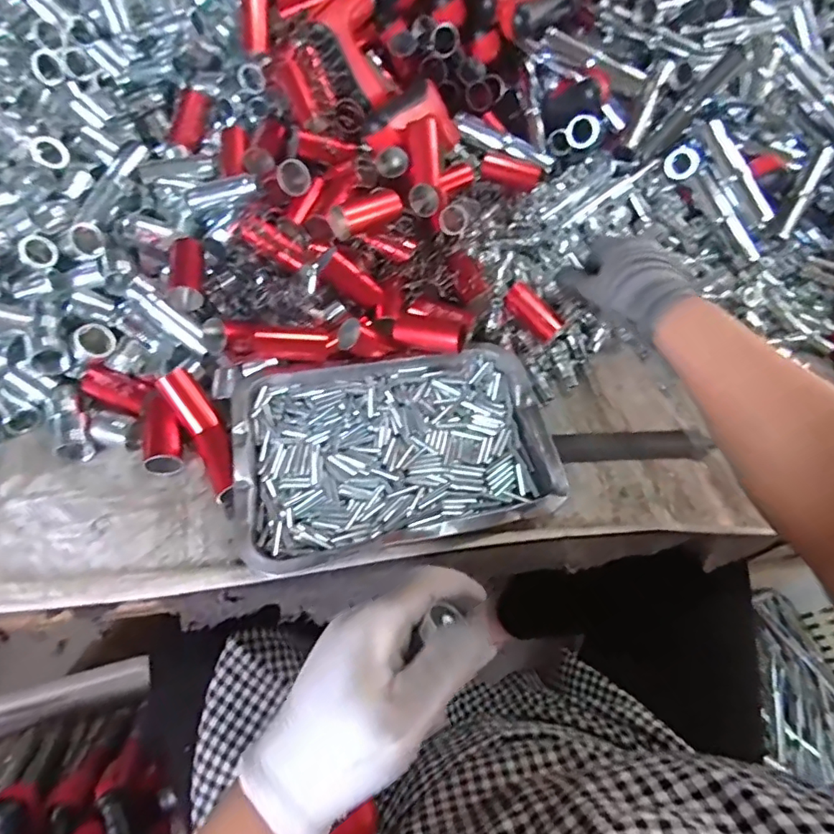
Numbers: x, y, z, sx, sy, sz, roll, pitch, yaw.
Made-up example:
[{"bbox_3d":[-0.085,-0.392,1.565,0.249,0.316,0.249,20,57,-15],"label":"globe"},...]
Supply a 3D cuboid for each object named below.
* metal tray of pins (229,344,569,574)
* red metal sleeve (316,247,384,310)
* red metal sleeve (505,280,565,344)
[{"bbox_3d":[-0.020,0.023,0.452,0.251,0.033,0.178,-8,60,-9],"label":"metal tray of pins"},{"bbox_3d":[-0.060,-0.129,0.501,0.065,0.025,0.021,36,57,-23],"label":"red metal sleeve"},{"bbox_3d":[0.109,-0.101,0.508,0.025,0.019,0.064,-30,66,-20],"label":"red metal sleeve"}]

